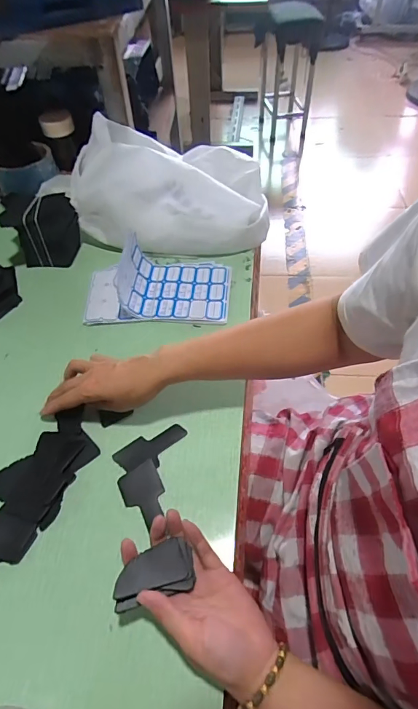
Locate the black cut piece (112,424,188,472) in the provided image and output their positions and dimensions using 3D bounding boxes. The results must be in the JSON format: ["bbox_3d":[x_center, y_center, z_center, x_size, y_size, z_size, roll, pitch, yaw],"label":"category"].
[{"bbox_3d":[-0.067,0.109,0.484,0.084,0.004,0.040,-33,59,-21],"label":"black cut piece"}]

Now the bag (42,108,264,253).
[{"bbox_3d":[-0.093,-0.299,0.709,0.381,0.135,0.211,1,53,2],"label":"bag"}]

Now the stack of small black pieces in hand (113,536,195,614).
[{"bbox_3d":[-0.050,0.201,0.372,0.074,0.010,0.041,-19,55,-21],"label":"stack of small black pieces in hand"}]

